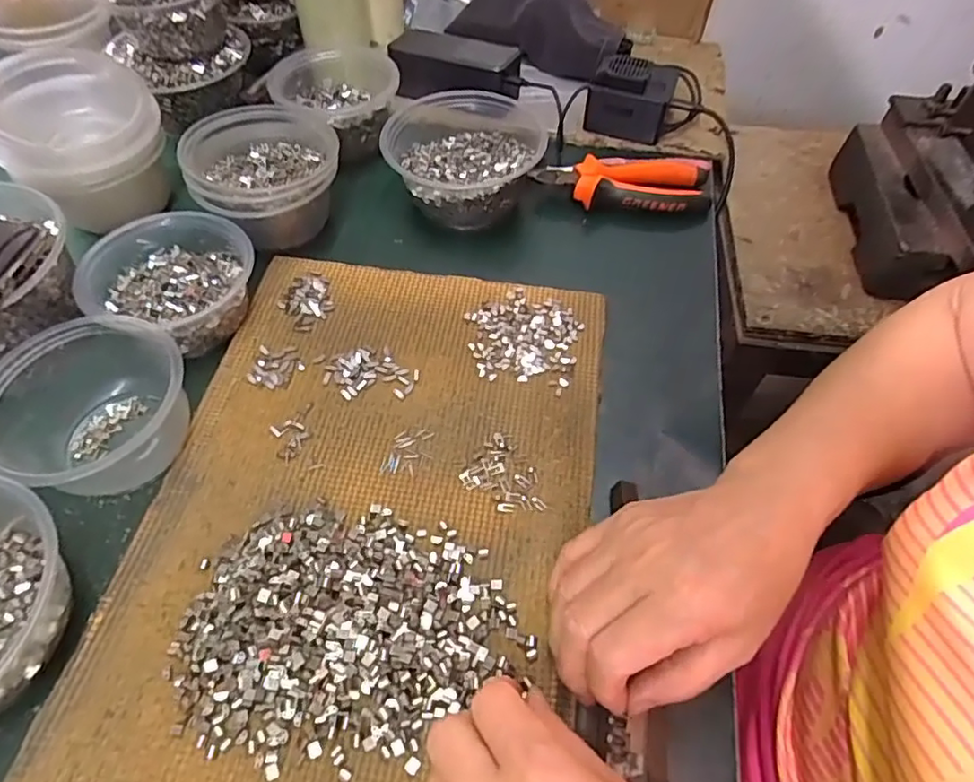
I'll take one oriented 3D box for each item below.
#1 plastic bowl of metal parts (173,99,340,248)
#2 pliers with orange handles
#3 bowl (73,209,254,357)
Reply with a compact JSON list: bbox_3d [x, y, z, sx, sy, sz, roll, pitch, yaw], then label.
[{"bbox_3d":[-0.177,-0.174,0.485,0.111,0.070,0.124,-8,55,-8],"label":"plastic bowl of metal parts"},{"bbox_3d":[0.122,-0.191,0.539,0.150,0.030,0.067,6,55,2],"label":"pliers with orange handles"},{"bbox_3d":[-0.231,-0.077,0.429,0.112,0.049,0.105,1,55,-2],"label":"bowl"}]

